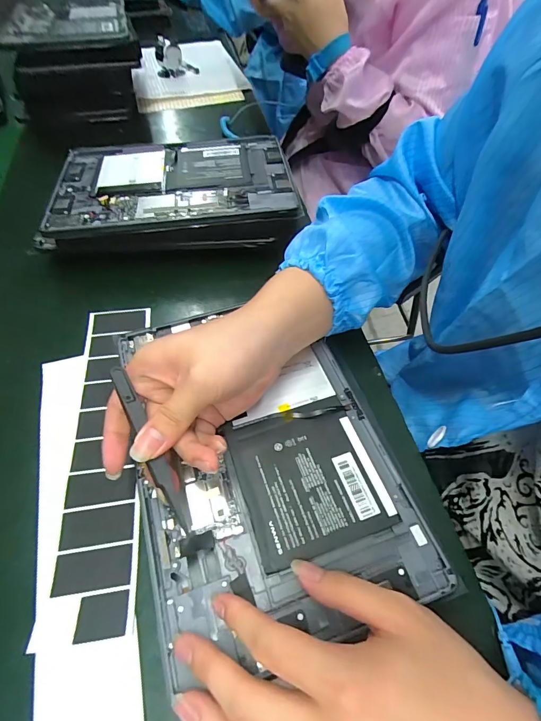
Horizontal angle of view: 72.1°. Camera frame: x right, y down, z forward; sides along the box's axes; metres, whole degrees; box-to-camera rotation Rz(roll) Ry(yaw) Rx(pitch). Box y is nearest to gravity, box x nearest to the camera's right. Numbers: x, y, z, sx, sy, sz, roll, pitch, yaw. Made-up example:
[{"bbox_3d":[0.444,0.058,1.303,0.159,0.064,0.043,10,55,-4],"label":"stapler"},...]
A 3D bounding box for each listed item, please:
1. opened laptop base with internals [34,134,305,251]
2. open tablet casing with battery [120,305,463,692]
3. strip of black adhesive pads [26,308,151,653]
[{"bbox_3d":[-0.108,-0.198,0.415,0.257,0.029,0.192,-7,56,-2],"label":"opened laptop base with internals"},{"bbox_3d":[-0.012,0.054,0.268,0.163,0.023,0.246,-17,62,-10],"label":"open tablet casing with battery"},{"bbox_3d":[-0.130,0.060,0.297,0.055,0.010,0.265,-8,55,-3],"label":"strip of black adhesive pads"}]

